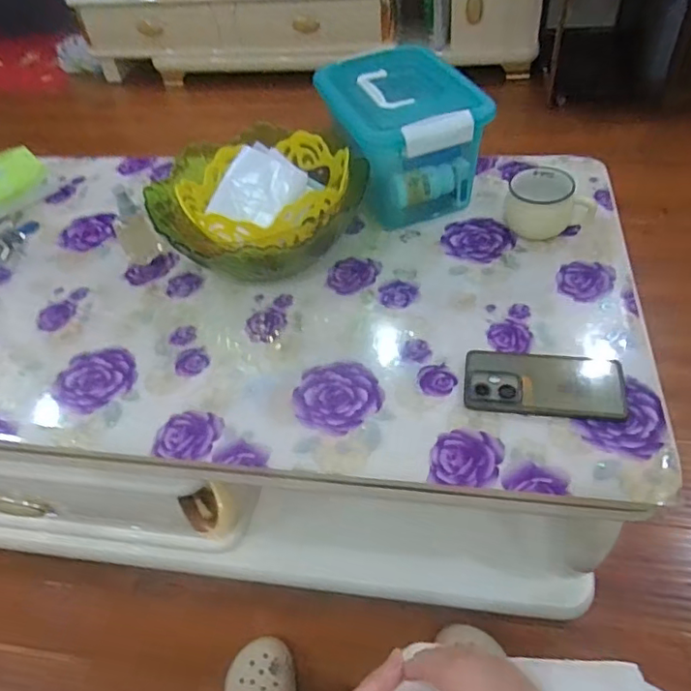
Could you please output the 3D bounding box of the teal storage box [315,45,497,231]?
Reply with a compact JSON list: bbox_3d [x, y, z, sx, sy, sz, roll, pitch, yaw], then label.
[{"bbox_3d":[0.069,-0.308,0.828,0.169,0.152,0.262,-19,49,-10],"label":"teal storage box"}]

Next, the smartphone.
[{"bbox_3d":[0.207,0.038,0.596,0.158,0.014,0.077,5,49,11],"label":"smartphone"}]

